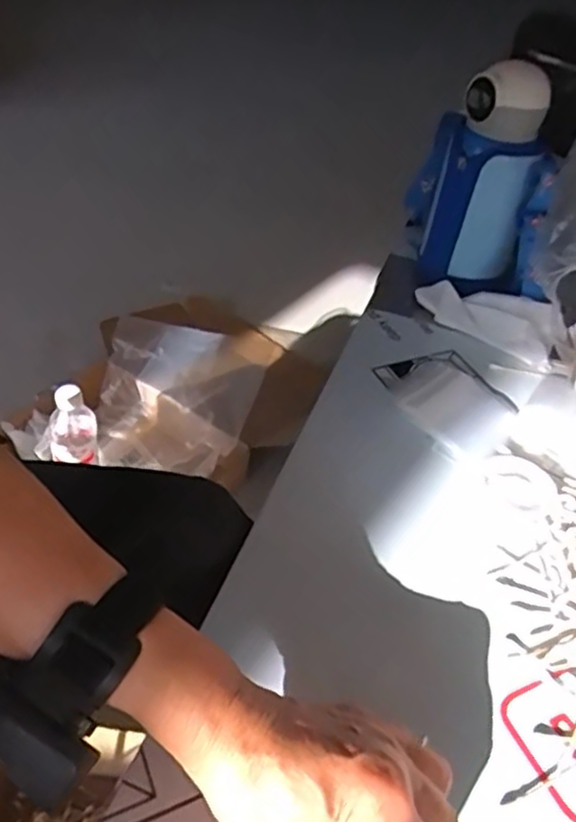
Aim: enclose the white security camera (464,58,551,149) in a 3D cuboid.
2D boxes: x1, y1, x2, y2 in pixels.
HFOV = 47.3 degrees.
[{"bbox_3d":[0.201,-0.290,0.603,0.072,0.057,0.076,13,43,6],"label":"white security camera"}]

